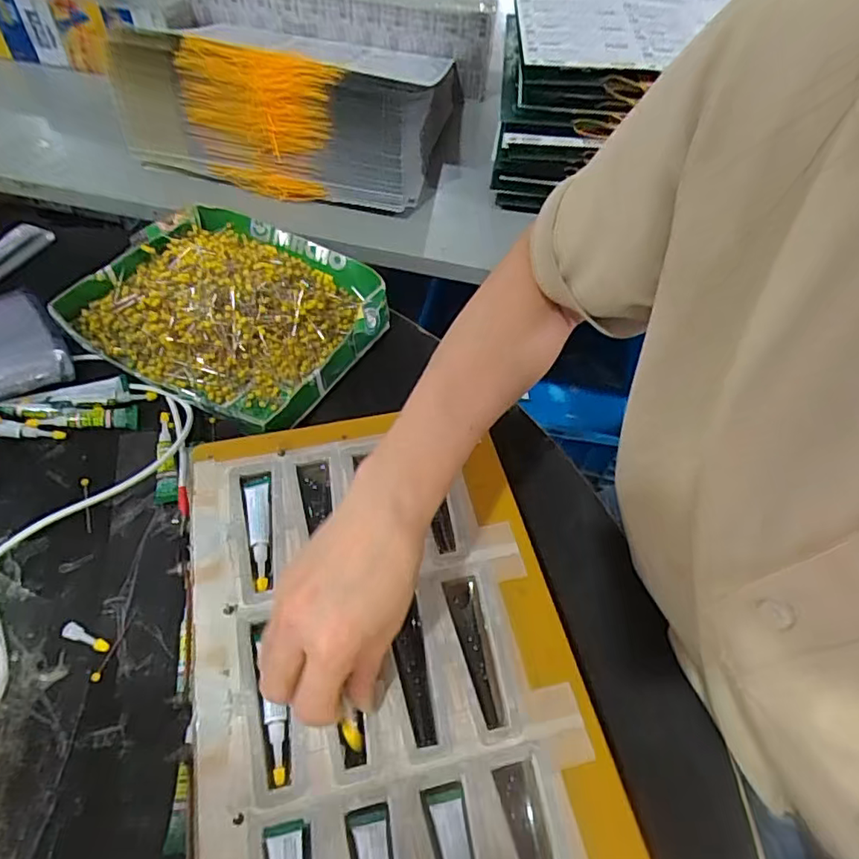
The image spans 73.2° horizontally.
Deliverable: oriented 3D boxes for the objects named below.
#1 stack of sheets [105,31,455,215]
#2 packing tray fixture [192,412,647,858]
[{"bbox_3d":[-0.185,-0.362,0.680,0.398,0.148,0.103,9,54,3],"label":"stack of sheets"},{"bbox_3d":[-0.026,0.147,0.353,0.221,0.022,0.375,-13,55,-7],"label":"packing tray fixture"}]

